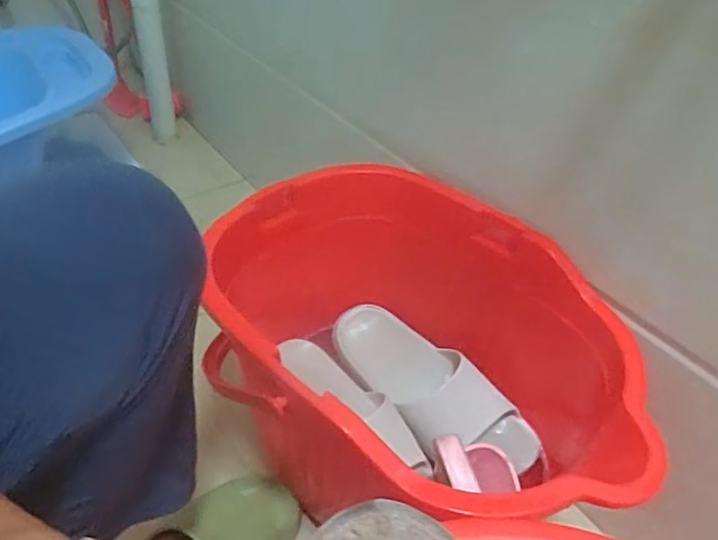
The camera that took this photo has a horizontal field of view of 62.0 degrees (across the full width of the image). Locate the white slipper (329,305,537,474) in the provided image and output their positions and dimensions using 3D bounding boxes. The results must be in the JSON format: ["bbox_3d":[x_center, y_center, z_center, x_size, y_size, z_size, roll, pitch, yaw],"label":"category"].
[{"bbox_3d":[0.076,0.131,0.676,0.255,0.068,0.095,33,50,30],"label":"white slipper"}]

